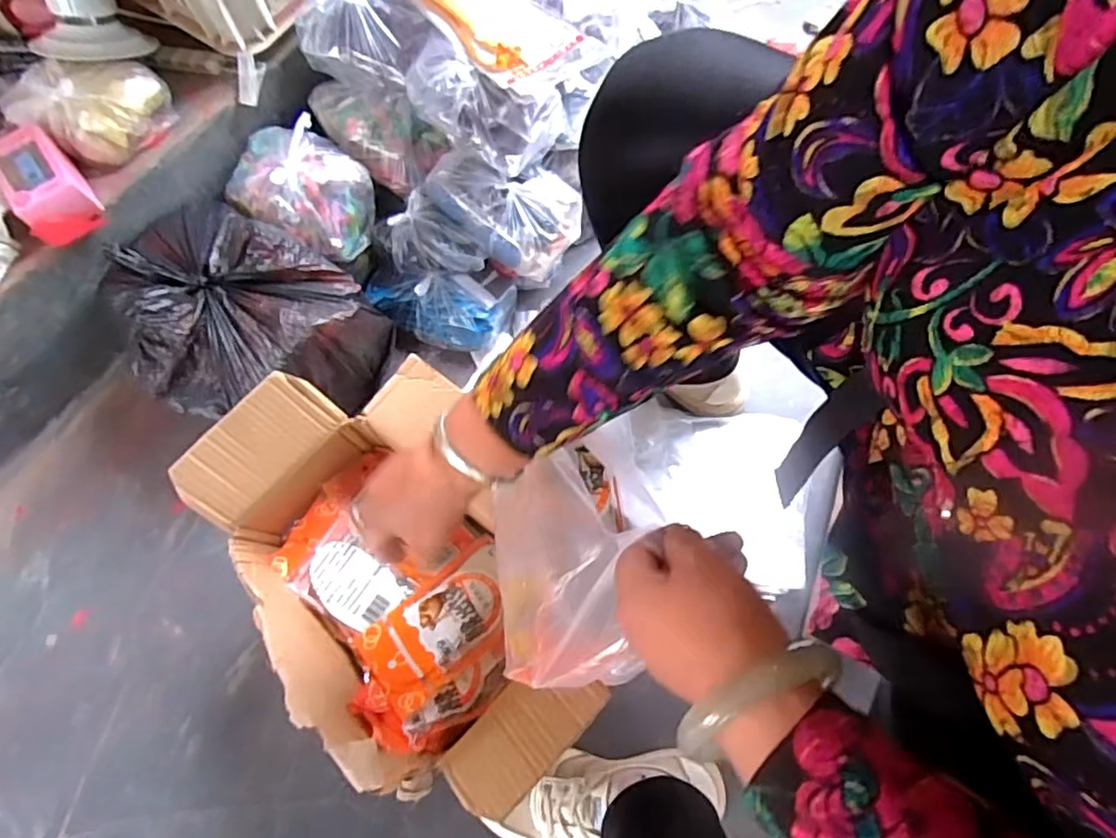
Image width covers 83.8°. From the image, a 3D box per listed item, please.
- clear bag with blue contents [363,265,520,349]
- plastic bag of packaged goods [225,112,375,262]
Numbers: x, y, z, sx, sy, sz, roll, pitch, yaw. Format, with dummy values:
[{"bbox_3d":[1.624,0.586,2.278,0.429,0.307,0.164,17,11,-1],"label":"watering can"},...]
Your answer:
[{"bbox_3d":[-0.151,-0.143,0.781,0.184,0.064,0.087,3,66,3],"label":"clear bag with blue contents"},{"bbox_3d":[-0.312,-0.283,0.758,0.180,0.086,0.129,29,70,13],"label":"plastic bag of packaged goods"}]

